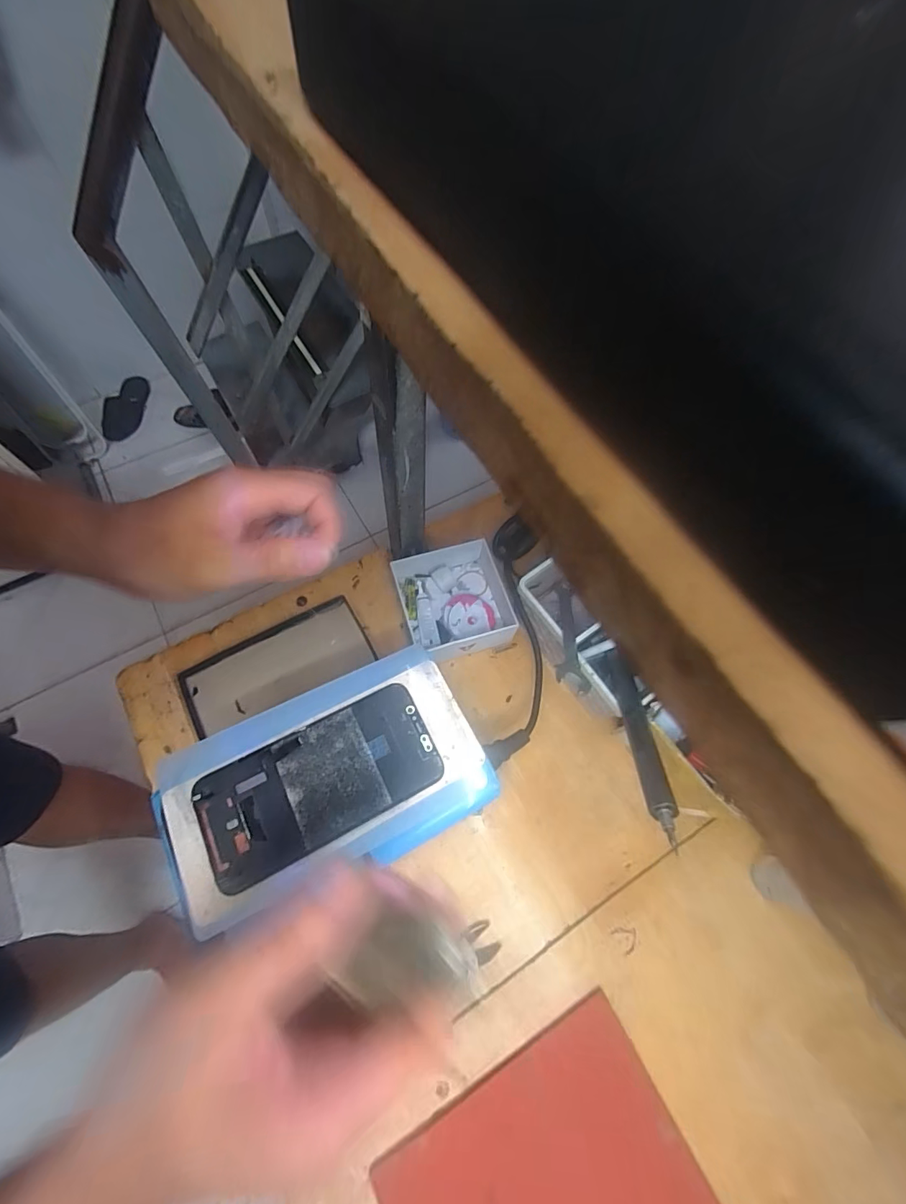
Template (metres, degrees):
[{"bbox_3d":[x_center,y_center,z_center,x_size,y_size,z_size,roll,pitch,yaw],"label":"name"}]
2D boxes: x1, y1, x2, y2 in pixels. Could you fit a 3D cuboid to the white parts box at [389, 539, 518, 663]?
[{"bbox_3d":[0.004,0.003,0.474,0.108,0.051,0.110,-16,66,-11],"label":"white parts box"}]

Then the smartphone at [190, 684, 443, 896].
[{"bbox_3d":[-0.083,0.113,0.288,0.144,0.004,0.069,-24,68,-14],"label":"smartphone"}]

